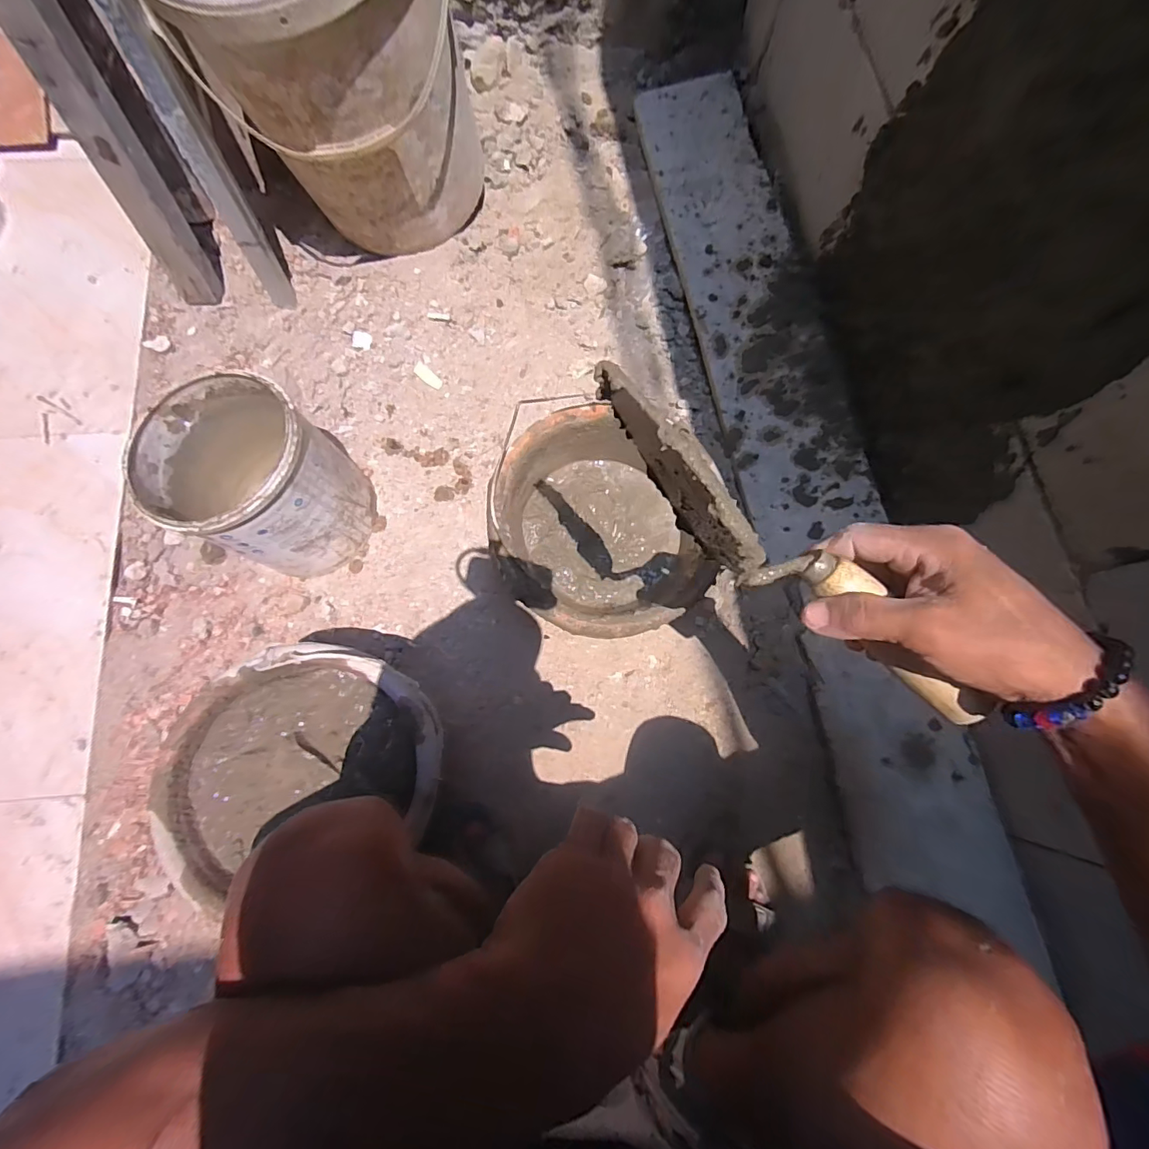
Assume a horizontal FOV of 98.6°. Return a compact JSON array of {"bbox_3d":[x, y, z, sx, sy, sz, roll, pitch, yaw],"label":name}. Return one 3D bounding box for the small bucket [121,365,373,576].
[{"bbox_3d":[-0.369,-0.111,0.597,0.196,0.188,0.177,26,79,5],"label":"small bucket"}]

